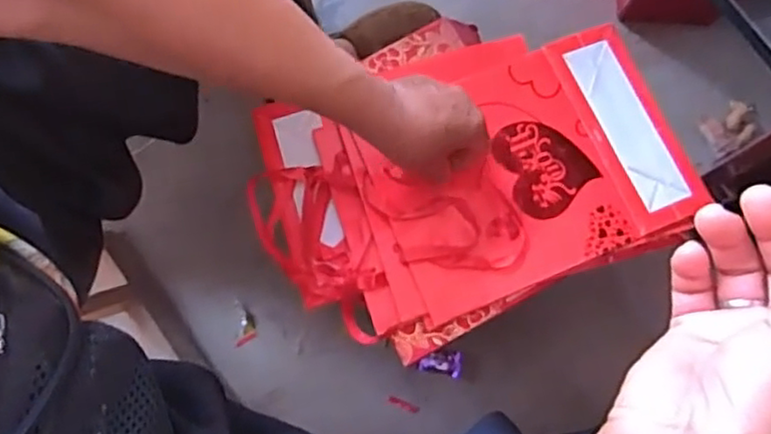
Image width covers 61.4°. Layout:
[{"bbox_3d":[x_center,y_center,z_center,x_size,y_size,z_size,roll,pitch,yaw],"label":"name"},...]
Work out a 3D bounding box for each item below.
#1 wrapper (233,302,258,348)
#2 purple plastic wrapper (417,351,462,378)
[{"bbox_3d":[-0.162,0.125,0.752,0.025,0.004,0.052,-1,78,0],"label":"wrapper"},{"bbox_3d":[0.062,0.165,0.740,0.047,0.008,0.027,8,77,2],"label":"purple plastic wrapper"}]

